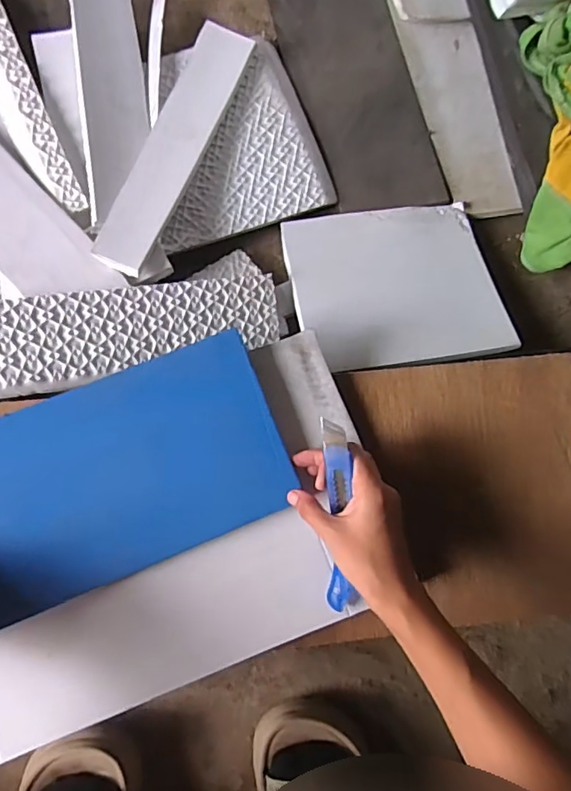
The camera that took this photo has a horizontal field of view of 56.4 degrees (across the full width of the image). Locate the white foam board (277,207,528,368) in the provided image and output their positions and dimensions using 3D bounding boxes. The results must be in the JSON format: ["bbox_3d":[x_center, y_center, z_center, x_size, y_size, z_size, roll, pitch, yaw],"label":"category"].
[{"bbox_3d":[0.108,-0.110,0.526,0.198,0.009,0.178,-9,68,-5],"label":"white foam board"}]

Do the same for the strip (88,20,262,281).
[{"bbox_3d":[-0.106,-0.243,0.513,0.053,0.012,0.278,23,76,-4],"label":"strip"}]

